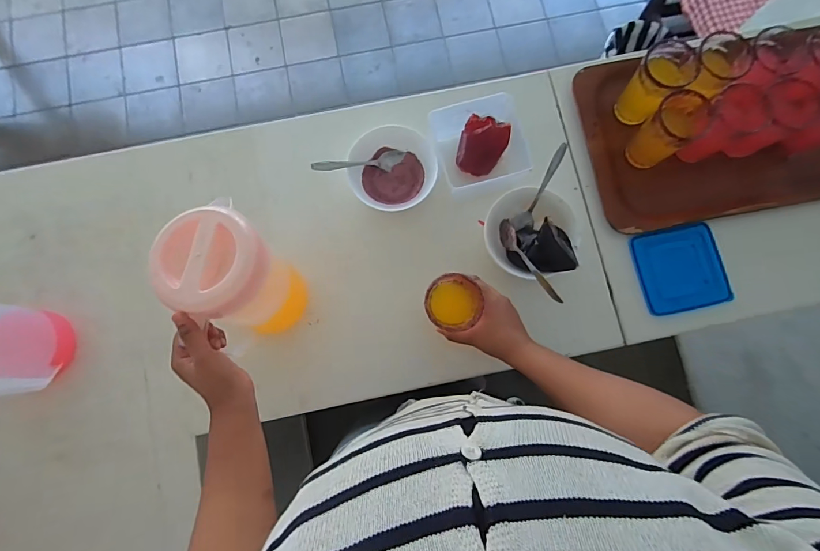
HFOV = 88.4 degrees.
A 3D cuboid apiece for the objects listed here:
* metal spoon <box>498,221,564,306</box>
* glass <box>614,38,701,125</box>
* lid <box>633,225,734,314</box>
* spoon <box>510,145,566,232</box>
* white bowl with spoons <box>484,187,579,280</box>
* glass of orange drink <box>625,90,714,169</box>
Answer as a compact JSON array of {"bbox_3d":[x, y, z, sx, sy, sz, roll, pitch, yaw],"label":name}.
[{"bbox_3d":[0.181,-0.023,0.647,0.021,0.028,0.162,-27,59,-4],"label":"metal spoon"},{"bbox_3d":[0.384,-0.302,0.675,0.083,0.113,0.076,-41,83,-6],"label":"glass"},{"bbox_3d":[0.446,-0.013,0.688,0.138,0.012,0.134,-12,81,-2],"label":"lid"},{"bbox_3d":[0.207,-0.138,0.668,0.030,0.016,0.145,28,102,5],"label":"spoon"},{"bbox_3d":[0.189,-0.065,0.668,0.137,0.064,0.139,2,80,0],"label":"white bowl with spoons"},{"bbox_3d":[0.398,-0.222,0.661,0.077,0.119,0.070,0,80,0],"label":"glass of orange drink"}]

